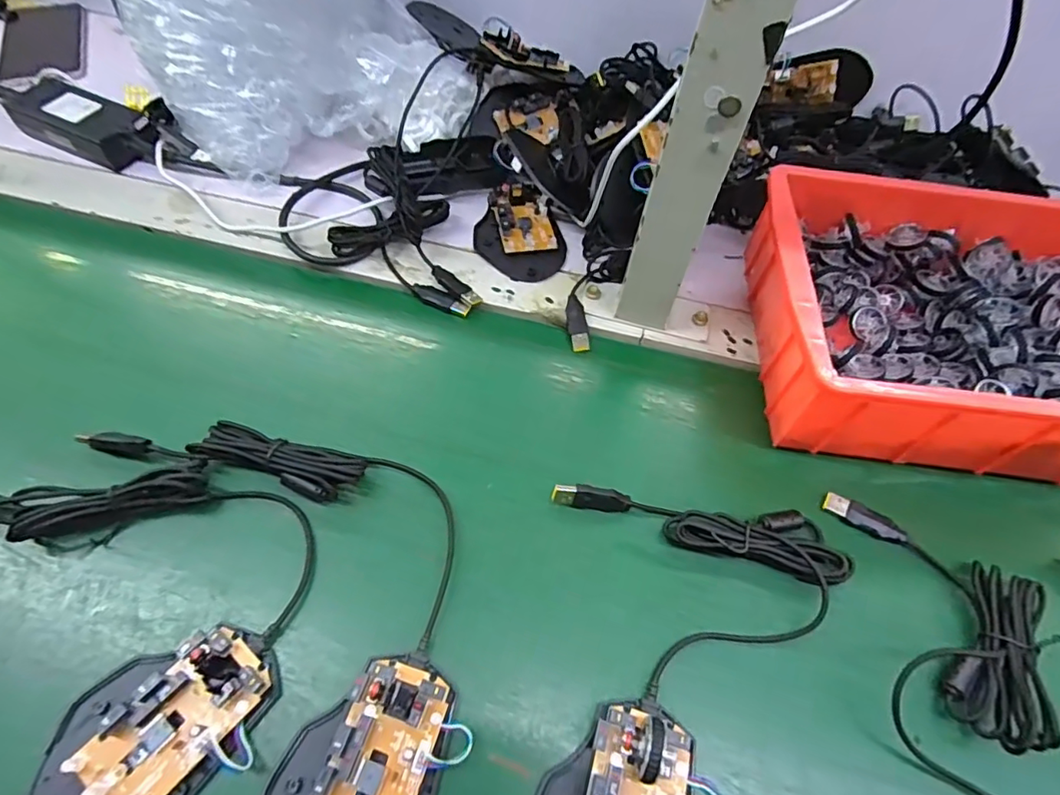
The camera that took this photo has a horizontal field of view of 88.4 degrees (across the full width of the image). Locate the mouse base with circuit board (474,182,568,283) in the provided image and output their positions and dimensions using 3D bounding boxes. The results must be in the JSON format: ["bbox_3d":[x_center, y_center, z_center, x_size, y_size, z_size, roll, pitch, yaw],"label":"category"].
[{"bbox_3d":[-0.008,-0.143,0.456,0.073,0.018,0.102,-1,58,-4],"label":"mouse base with circuit board"}]

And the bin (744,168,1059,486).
[{"bbox_3d":[0.305,-0.051,0.382,0.293,0.086,0.199,7,58,1],"label":"bin"}]

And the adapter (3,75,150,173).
[{"bbox_3d":[-0.396,-0.245,0.479,0.126,0.028,0.053,25,60,12],"label":"adapter"}]

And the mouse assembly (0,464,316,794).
[{"bbox_3d":[-0.205,0.093,0.290,0.155,0.024,0.223,-30,64,-21],"label":"mouse assembly"}]

